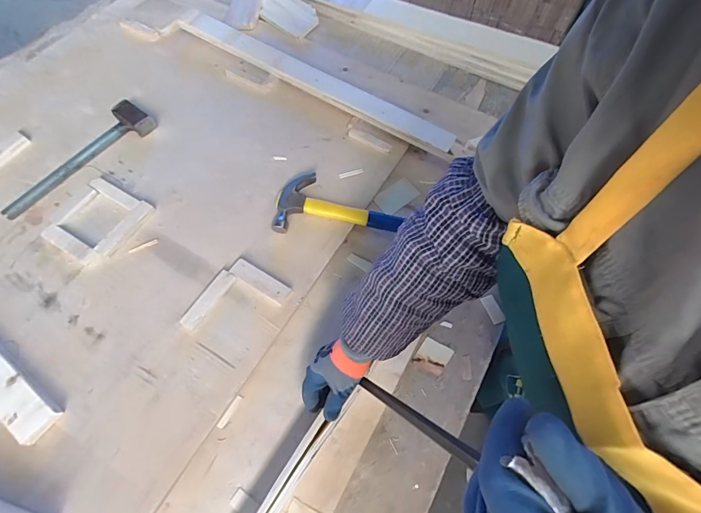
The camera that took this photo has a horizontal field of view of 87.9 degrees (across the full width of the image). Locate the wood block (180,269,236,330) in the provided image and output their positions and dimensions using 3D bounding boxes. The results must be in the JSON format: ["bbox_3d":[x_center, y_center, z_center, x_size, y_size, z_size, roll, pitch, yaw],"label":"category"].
[{"bbox_3d":[-0.237,0.072,0.612,0.026,0.014,0.109,32,68,12],"label":"wood block"}]

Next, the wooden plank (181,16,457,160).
[{"bbox_3d":[-0.092,-0.404,0.836,0.720,0.056,0.077,28,67,10],"label":"wooden plank"}]

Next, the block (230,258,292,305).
[{"bbox_3d":[-0.156,0.043,0.629,0.110,0.019,0.034,28,67,10],"label":"block"}]

